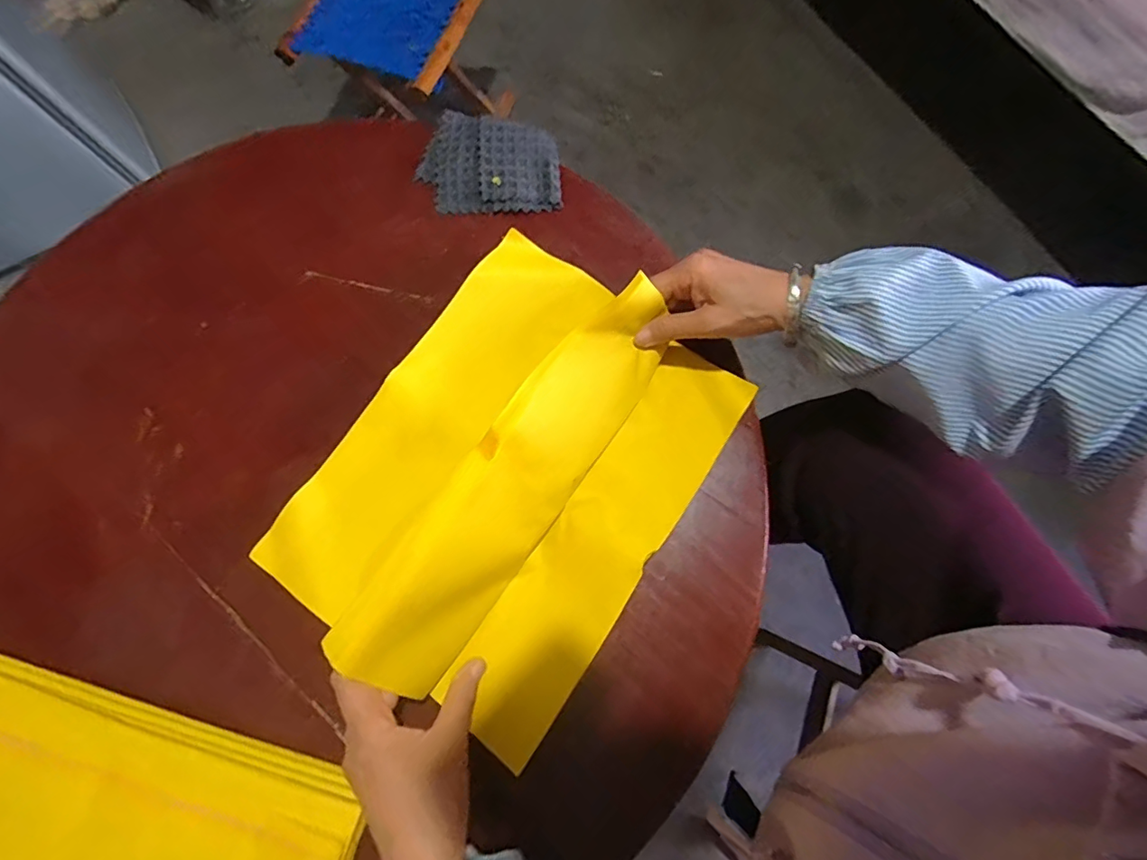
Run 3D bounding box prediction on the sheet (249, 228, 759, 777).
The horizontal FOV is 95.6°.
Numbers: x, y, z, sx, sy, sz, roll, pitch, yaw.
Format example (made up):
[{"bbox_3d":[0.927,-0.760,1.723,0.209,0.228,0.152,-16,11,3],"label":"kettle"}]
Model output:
[{"bbox_3d":[-0.049,0.021,0.396,0.258,0.073,0.341,34,76,8],"label":"sheet"}]

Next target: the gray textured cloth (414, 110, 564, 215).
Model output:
[{"bbox_3d":[-0.082,-0.266,0.517,0.137,0.024,0.098,1,74,-1],"label":"gray textured cloth"}]

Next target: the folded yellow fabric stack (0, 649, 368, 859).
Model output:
[{"bbox_3d":[-0.328,0.262,0.359,0.356,0.040,0.126,16,74,3],"label":"folded yellow fabric stack"}]

